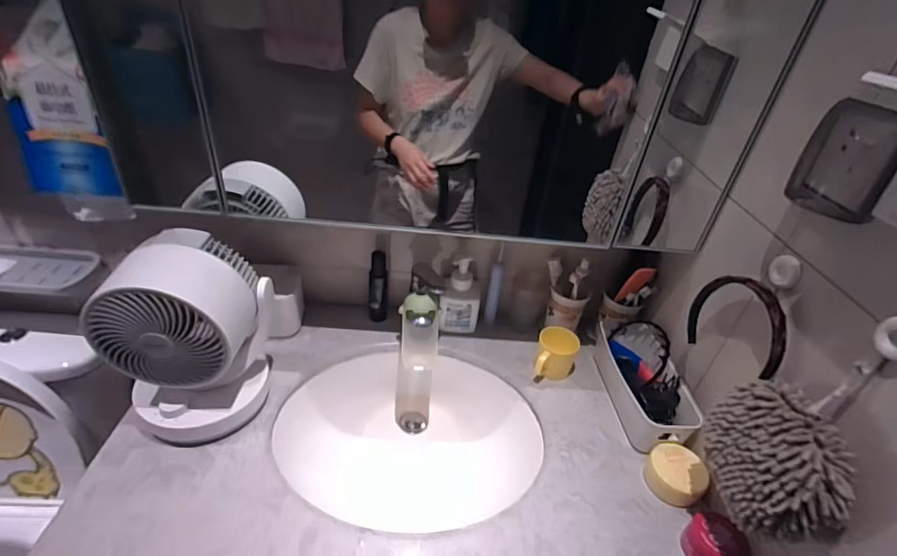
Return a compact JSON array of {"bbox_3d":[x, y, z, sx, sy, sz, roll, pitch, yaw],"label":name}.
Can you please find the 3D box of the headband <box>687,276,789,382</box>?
[{"bbox_3d":[0.410,0.068,0.644,0.028,0.141,0.168,1,36,-8],"label":"headband"}]

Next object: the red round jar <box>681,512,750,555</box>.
[{"bbox_3d":[0.376,0.375,0.638,0.069,0.052,0.074,-15,41,-28],"label":"red round jar"}]

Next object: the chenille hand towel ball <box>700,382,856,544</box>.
[{"bbox_3d":[0.386,0.215,0.537,0.074,0.138,0.167,1,36,-8],"label":"chenille hand towel ball"}]

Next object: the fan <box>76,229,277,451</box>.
[{"bbox_3d":[-0.394,0.094,0.697,0.177,0.289,0.175,11,36,5],"label":"fan"}]

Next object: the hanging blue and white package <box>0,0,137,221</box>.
[{"bbox_3d":[-0.598,-0.243,0.711,0.165,0.338,0.046,5,26,-4],"label":"hanging blue and white package"}]

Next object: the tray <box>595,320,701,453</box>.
[{"bbox_3d":[0.360,0.193,0.853,0.112,0.099,0.265,3,36,-5],"label":"tray"}]

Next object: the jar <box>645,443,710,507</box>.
[{"bbox_3d":[0.362,0.310,0.720,0.080,0.047,0.081,5,36,-3],"label":"jar"}]

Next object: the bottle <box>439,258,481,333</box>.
[{"bbox_3d":[0.027,0.039,0.943,0.080,0.158,0.058,10,36,4],"label":"bottle"}]

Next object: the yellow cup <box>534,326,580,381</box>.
[{"bbox_3d":[0.209,0.159,0.892,0.077,0.085,0.093,19,37,16],"label":"yellow cup"}]

